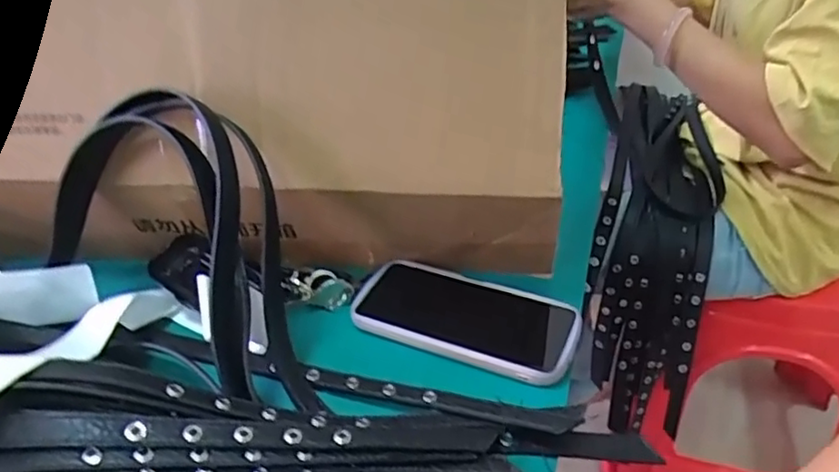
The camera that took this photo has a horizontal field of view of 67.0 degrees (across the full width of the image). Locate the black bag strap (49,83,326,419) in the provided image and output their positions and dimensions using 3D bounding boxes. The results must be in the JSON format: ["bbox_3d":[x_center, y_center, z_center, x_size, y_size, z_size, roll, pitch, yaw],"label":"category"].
[{"bbox_3d":[-0.162,-0.005,0.460,0.241,0.170,0.121,18,40,29],"label":"black bag strap"}]

